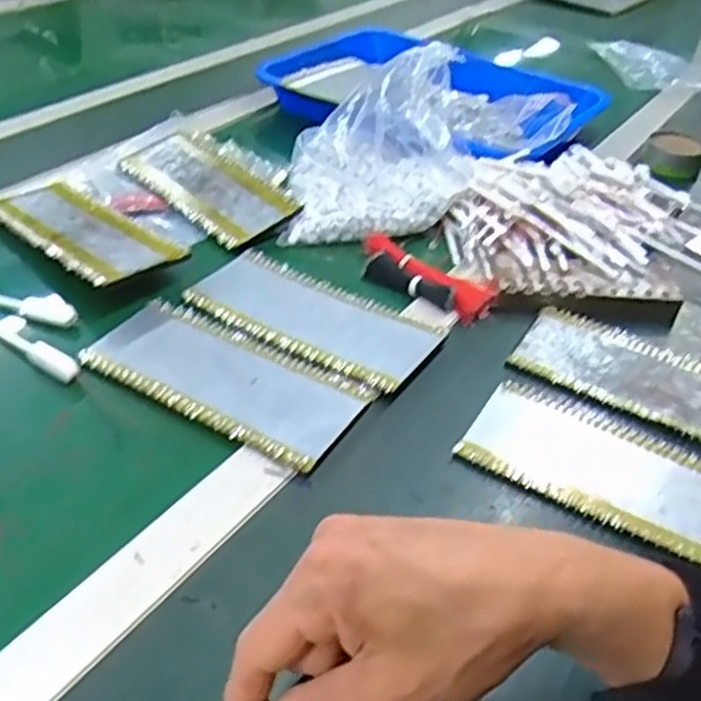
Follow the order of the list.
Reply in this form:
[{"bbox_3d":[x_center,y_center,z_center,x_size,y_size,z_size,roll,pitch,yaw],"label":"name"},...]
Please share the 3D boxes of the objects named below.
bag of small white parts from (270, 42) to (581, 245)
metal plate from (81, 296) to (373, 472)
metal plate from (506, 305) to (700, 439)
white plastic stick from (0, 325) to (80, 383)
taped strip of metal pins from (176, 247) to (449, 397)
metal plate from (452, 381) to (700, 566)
[{"bbox_3d":[0.081,-0.213,0.715,0.307,0.138,0.134,-15,43,-23],"label":"bag of small white parts"},{"bbox_3d":[-0.090,0.017,0.531,0.197,0.009,0.088,24,43,21],"label":"metal plate"},{"bbox_3d":[0.226,0.022,0.549,0.198,0.007,0.088,24,43,22],"label":"metal plate"},{"bbox_3d":[-0.253,-0.014,0.550,0.148,0.009,0.015,27,44,24],"label":"white plastic stick"},{"bbox_3d":[-0.032,-0.028,0.593,0.198,0.008,0.091,22,42,24],"label":"taped strip of metal pins"},{"bbox_3d":[0.175,0.080,0.477,0.197,0.010,0.085,24,43,21],"label":"metal plate"}]

